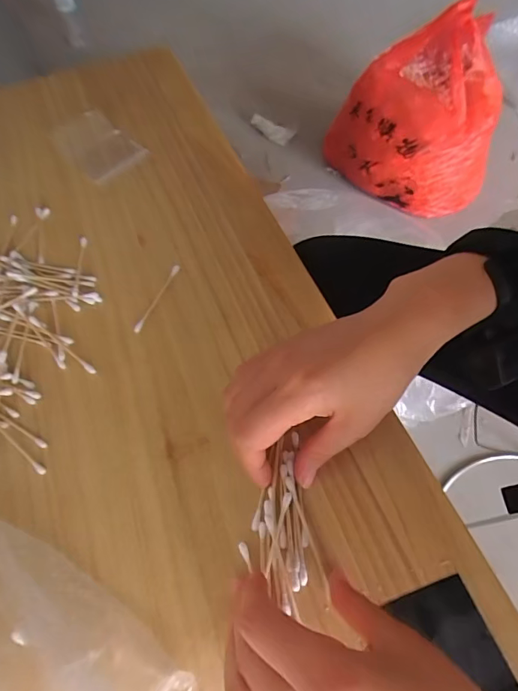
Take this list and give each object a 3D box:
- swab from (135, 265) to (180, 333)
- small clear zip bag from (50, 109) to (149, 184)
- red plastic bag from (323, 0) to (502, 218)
[{"bbox_3d":[-0.086,-0.040,0.356,0.006,0.004,0.072,20,63,13],"label":"swab"},{"bbox_3d":[-0.177,-0.222,0.461,0.070,0.017,0.101,-39,66,-19],"label":"small clear zip bag"},{"bbox_3d":[0.377,-0.542,1.010,0.347,0.322,0.313,-14,61,-4],"label":"red plastic bag"}]

